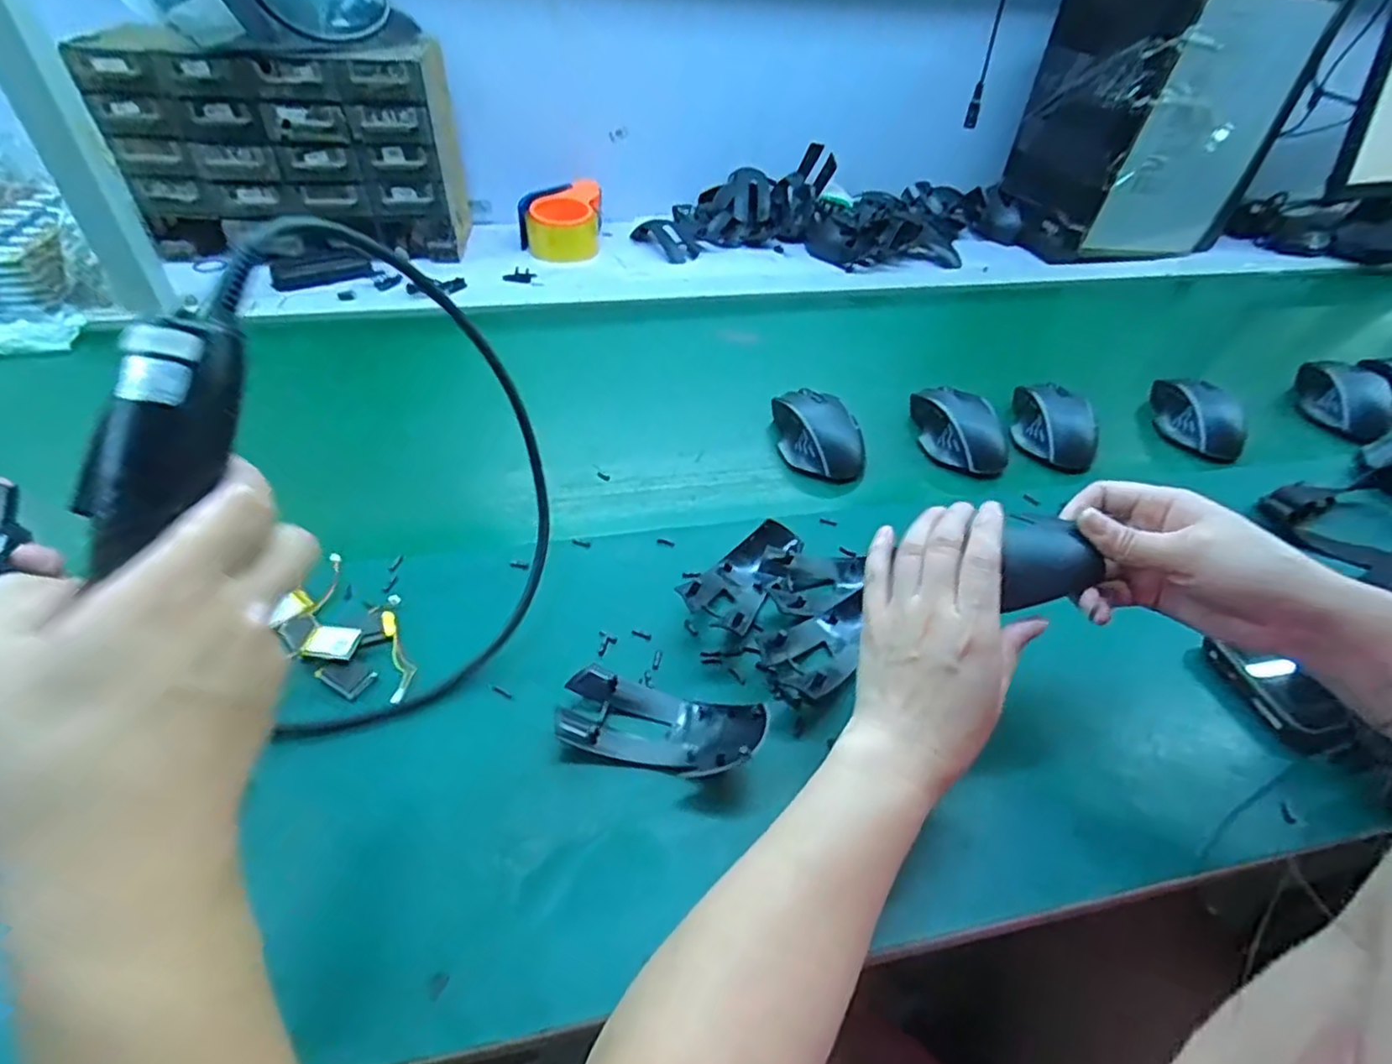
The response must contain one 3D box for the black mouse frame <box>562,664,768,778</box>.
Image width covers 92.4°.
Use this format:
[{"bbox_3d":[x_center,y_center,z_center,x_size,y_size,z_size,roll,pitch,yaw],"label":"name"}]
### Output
[{"bbox_3d":[-0.019,0.110,0.381,0.116,0.026,0.051,7,42,21],"label":"black mouse frame"}]

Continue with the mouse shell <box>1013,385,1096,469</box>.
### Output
[{"bbox_3d":[0.335,-0.103,0.619,0.065,0.035,0.092,13,45,9],"label":"mouse shell"}]

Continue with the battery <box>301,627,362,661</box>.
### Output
[{"bbox_3d":[-0.222,0.068,0.409,0.030,0.006,0.020,6,64,-3],"label":"battery"}]

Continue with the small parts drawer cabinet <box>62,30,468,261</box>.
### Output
[{"bbox_3d":[-0.474,-0.450,0.792,0.353,0.214,0.128,-1,45,-6],"label":"small parts drawer cabinet"}]

